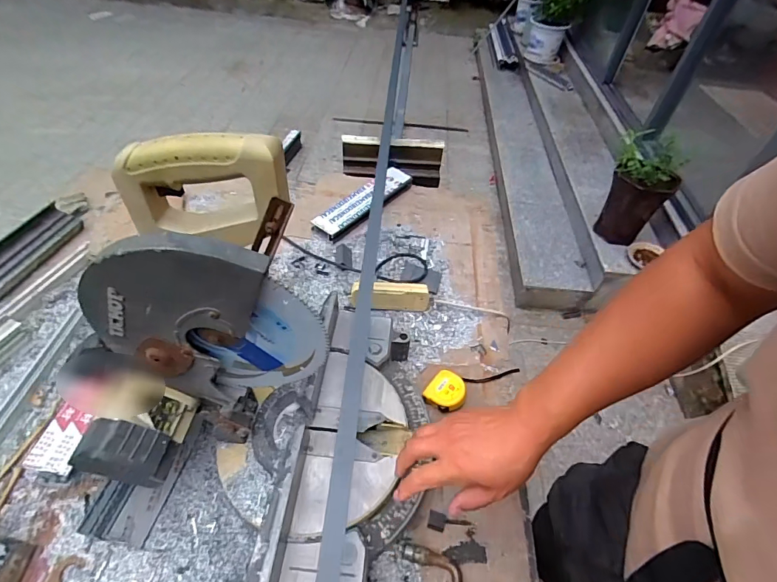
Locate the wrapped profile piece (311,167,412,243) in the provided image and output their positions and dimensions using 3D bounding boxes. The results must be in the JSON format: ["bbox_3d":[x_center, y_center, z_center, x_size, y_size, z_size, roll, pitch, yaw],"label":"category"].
[{"bbox_3d":[-0.058,-0.248,1.121,0.087,0.038,0.337,33,54,21],"label":"wrapped profile piece"}]

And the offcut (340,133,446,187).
[{"bbox_3d":[0.012,-0.399,1.276,0.307,0.114,0.096,5,48,-2],"label":"offcut"}]

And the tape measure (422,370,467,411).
[{"bbox_3d":[0.106,0.183,0.764,0.066,0.039,0.068,26,52,16],"label":"tape measure"}]

